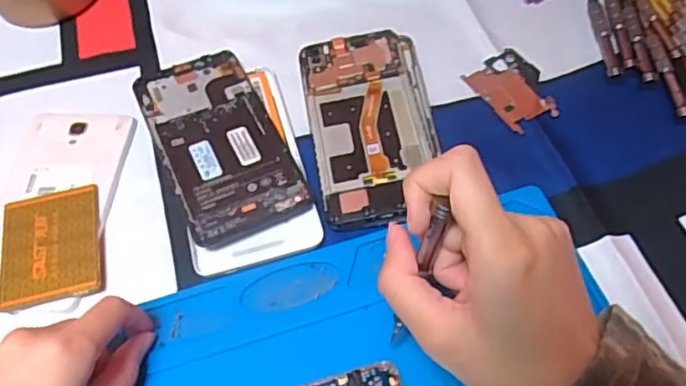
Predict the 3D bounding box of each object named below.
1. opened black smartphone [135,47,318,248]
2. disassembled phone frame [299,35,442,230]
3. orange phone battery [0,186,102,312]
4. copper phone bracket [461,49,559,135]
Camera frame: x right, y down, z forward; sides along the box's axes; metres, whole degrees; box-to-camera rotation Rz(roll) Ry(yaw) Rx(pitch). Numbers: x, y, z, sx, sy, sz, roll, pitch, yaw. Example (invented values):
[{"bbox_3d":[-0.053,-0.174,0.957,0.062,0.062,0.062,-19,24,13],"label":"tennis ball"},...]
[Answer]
[{"bbox_3d":[-0.080,-0.035,0.411,0.072,0.015,0.151,-23,58,-11],"label":"opened black smartphone"},{"bbox_3d":[0.020,-0.046,0.410,0.080,0.012,0.150,-9,57,-2],"label":"disassembled phone frame"},{"bbox_3d":[-0.171,0.031,0.372,0.055,0.007,0.072,-13,57,-5],"label":"orange phone battery"},{"bbox_3d":[0.116,-0.071,0.429,0.044,0.005,0.065,-25,59,-12],"label":"copper phone bracket"}]

